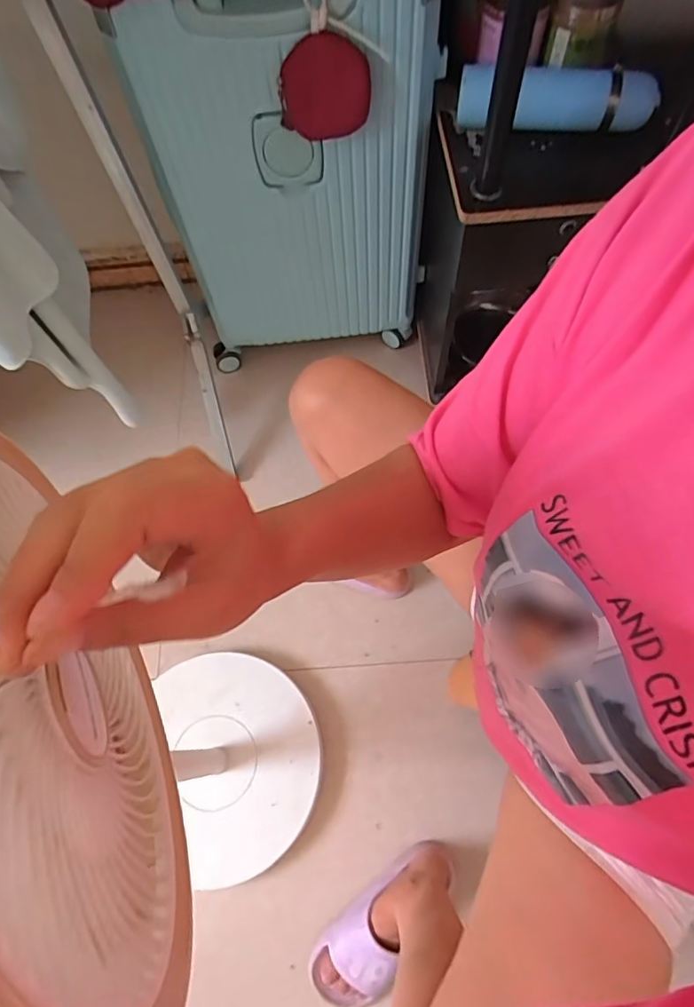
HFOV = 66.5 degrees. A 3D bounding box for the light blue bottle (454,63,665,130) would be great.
[{"bbox_3d":[0.273,-0.535,0.702,0.248,0.065,0.073,12,68,9],"label":"light blue bottle"}]

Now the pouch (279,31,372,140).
[{"bbox_3d":[-0.028,-0.537,0.685,0.114,0.117,0.023,-5,67,2],"label":"pouch"}]

